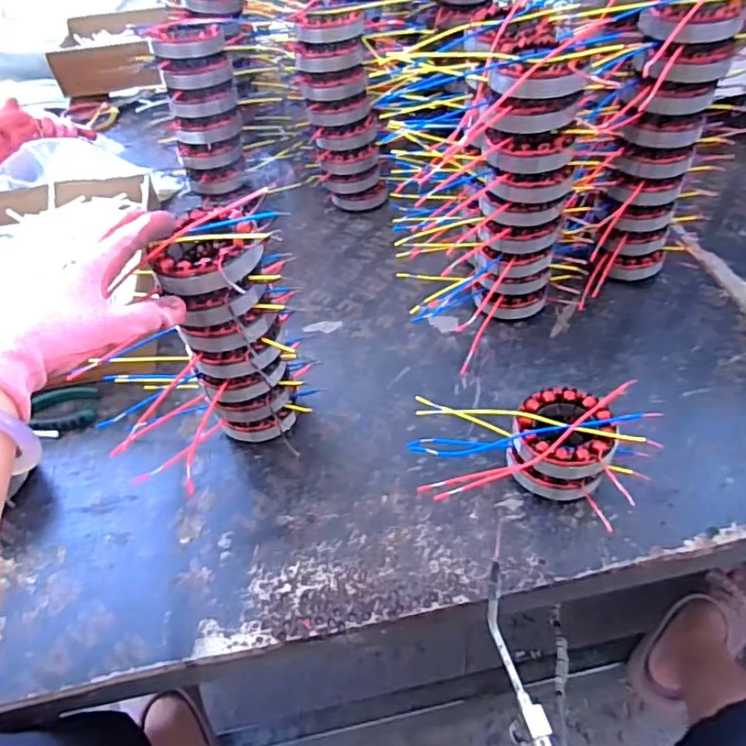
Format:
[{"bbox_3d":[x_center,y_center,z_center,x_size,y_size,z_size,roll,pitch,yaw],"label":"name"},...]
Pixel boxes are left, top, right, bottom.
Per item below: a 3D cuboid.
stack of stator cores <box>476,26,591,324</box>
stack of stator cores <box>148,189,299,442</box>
[{"bbox_3d":[0.155,-0.179,0.602,0.084,0.282,0.092,7,50,11],"label":"stack of stator cores"},{"bbox_3d":[-0.118,-0.022,0.517,0.085,0.229,0.067,-11,43,-7],"label":"stack of stator cores"}]

